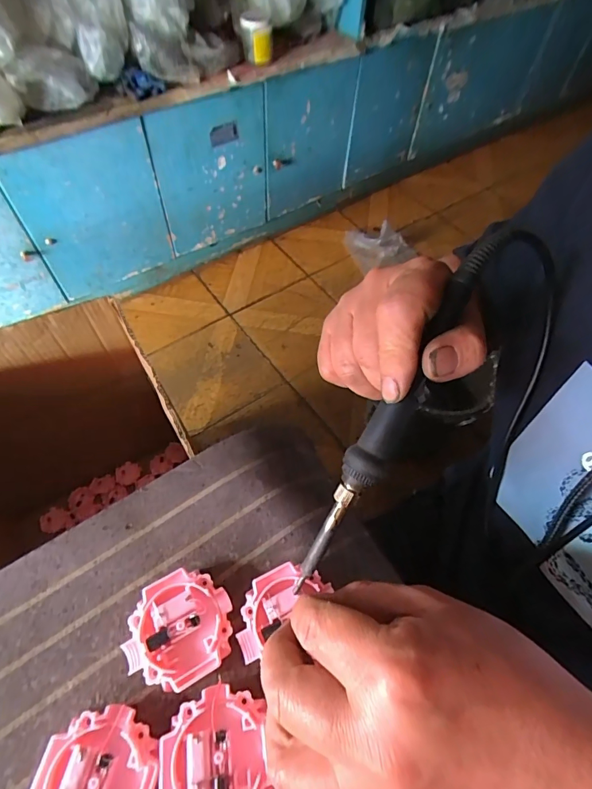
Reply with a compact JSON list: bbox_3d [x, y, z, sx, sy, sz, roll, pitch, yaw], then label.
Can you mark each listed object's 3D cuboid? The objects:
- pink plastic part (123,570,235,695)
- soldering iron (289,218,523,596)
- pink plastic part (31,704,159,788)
[{"bbox_3d":[-0.062,0.124,0.214,0.054,0.013,0.051,-25,63,-16],"label":"pink plastic part"},{"bbox_3d":[0.049,0.016,0.210,0.019,0.027,0.201,31,97,17],"label":"soldering iron"},{"bbox_3d":[-0.090,0.176,0.182,0.051,0.013,0.054,8,59,3],"label":"pink plastic part"}]

